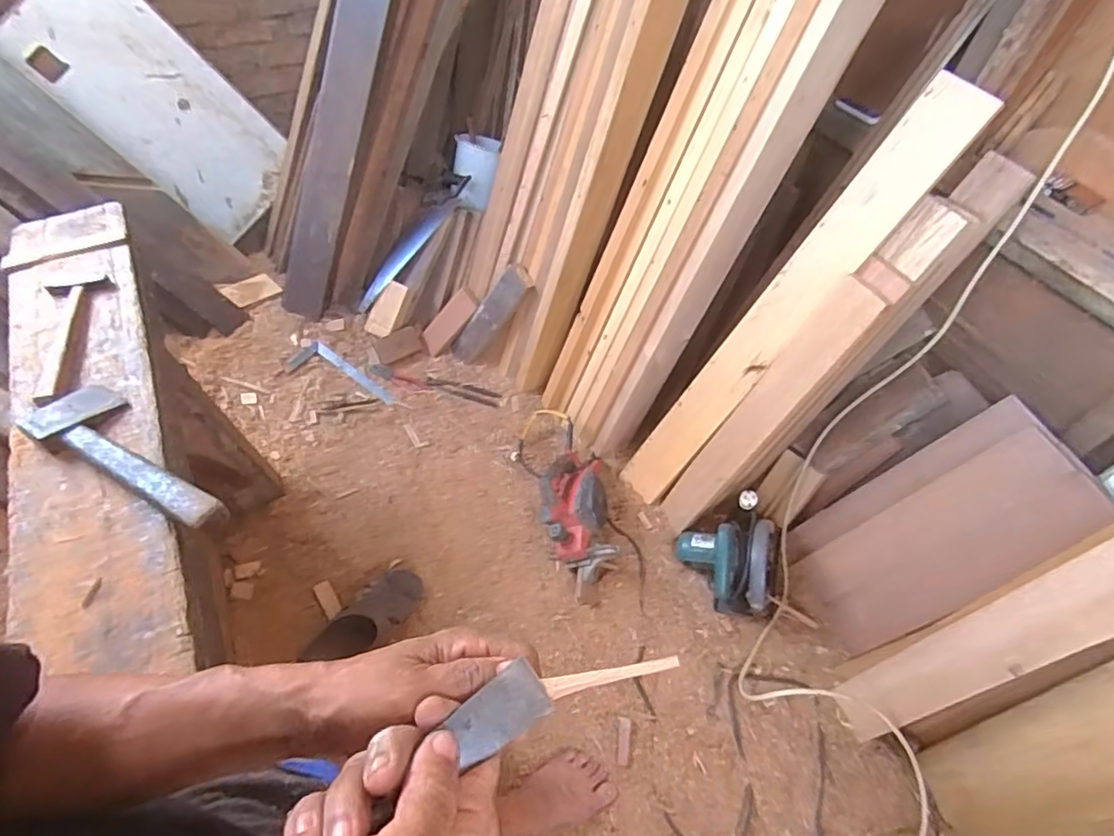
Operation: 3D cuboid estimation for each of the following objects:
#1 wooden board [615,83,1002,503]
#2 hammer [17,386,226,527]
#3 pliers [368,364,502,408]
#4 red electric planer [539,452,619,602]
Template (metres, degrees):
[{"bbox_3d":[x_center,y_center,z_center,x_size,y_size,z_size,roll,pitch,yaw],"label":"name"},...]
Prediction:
[{"bbox_3d":[0.430,-0.171,1.198,0.041,1.006,0.127,-5,49,-42],"label":"wooden board"},{"bbox_3d":[-0.542,0.039,0.752,0.310,0.038,0.100,24,55,12],"label":"hammer"},{"bbox_3d":[-0.345,-0.096,1.639,0.375,0.023,0.059,13,54,4],"label":"pliers"},{"bbox_3d":[0.050,0.236,1.363,0.159,0.124,0.305,-8,55,-11],"label":"red electric planer"}]

